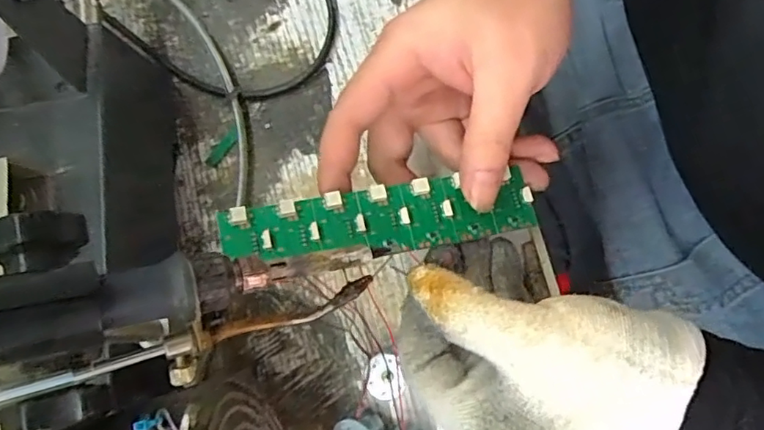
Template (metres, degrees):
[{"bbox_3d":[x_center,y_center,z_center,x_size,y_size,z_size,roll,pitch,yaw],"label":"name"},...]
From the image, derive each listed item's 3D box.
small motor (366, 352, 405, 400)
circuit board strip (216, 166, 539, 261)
[{"bbox_3d":[0.001,0.082,0.286,0.018,0.017,0.022,-11,80,4],"label":"small motor"},{"bbox_3d":[0.002,0.001,0.241,0.136,0.006,0.030,-5,76,-12],"label":"circuit board strip"}]

